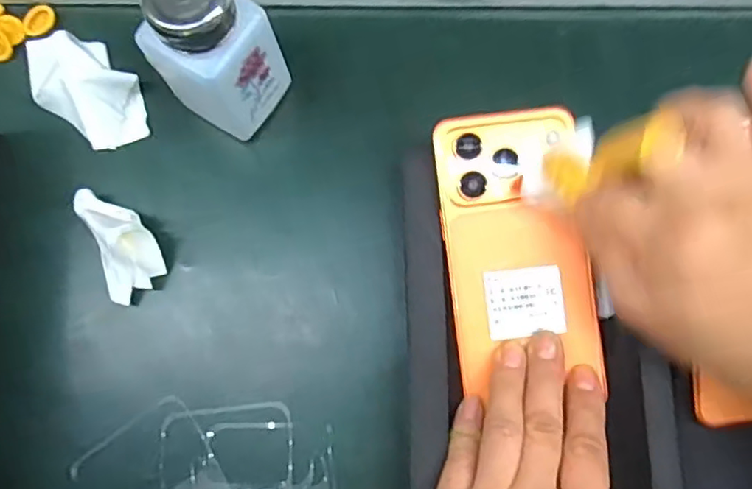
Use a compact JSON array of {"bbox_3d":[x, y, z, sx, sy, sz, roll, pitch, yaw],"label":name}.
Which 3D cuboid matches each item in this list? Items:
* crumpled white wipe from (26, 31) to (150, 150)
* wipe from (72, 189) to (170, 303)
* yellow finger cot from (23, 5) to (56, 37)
[{"bbox_3d":[-0.180,-0.099,0.356,0.050,0.029,0.094,-44,80,-8],"label":"crumpled white wipe"},{"bbox_3d":[-0.146,-0.004,0.335,0.036,0.038,0.066,-17,77,-2],"label":"wipe"},{"bbox_3d":[-0.212,-0.141,0.371,0.015,0.005,0.021,34,81,9],"label":"yellow finger cot"}]

